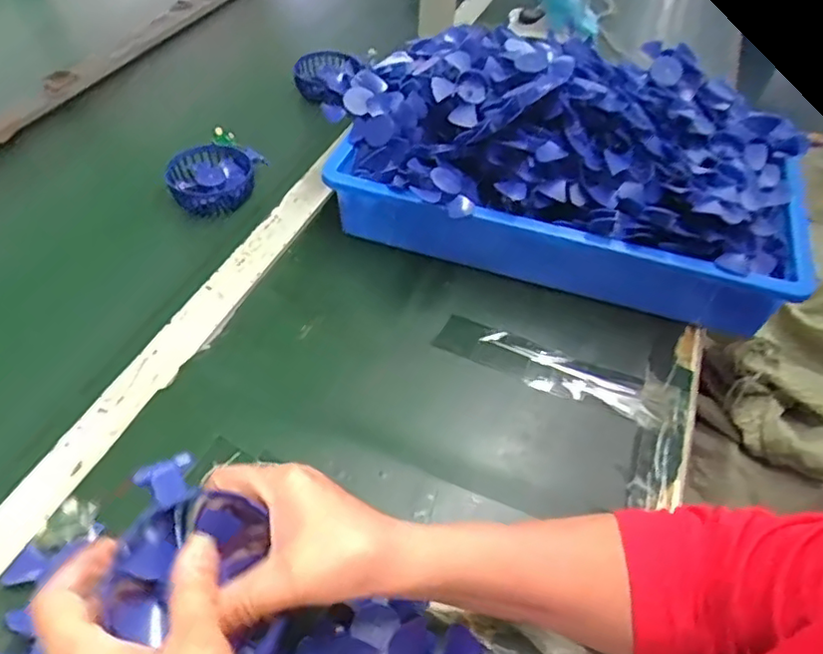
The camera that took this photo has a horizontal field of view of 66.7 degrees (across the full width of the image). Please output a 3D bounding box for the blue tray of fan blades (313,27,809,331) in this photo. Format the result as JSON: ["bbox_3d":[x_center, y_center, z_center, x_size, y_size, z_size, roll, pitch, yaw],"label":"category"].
[{"bbox_3d":[0.149,-0.165,0.638,0.452,0.178,0.249,15,50,8],"label":"blue tray of fan blades"}]

